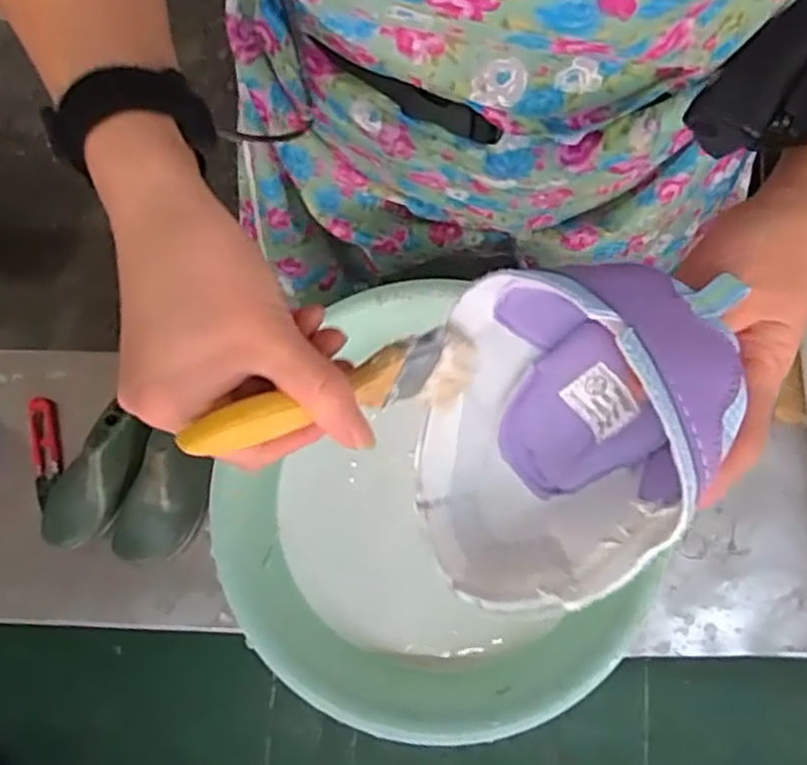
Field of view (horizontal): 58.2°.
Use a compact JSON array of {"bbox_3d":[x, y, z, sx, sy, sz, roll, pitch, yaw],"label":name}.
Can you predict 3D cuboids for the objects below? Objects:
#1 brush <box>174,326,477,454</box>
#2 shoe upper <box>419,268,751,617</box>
[{"bbox_3d":[-0.025,0.005,0.308,0.148,0.037,0.025,-15,69,-42],"label":"brush"},{"bbox_3d":[0.074,0.022,0.331,0.080,0.178,0.137,-10,59,-35],"label":"shoe upper"}]

